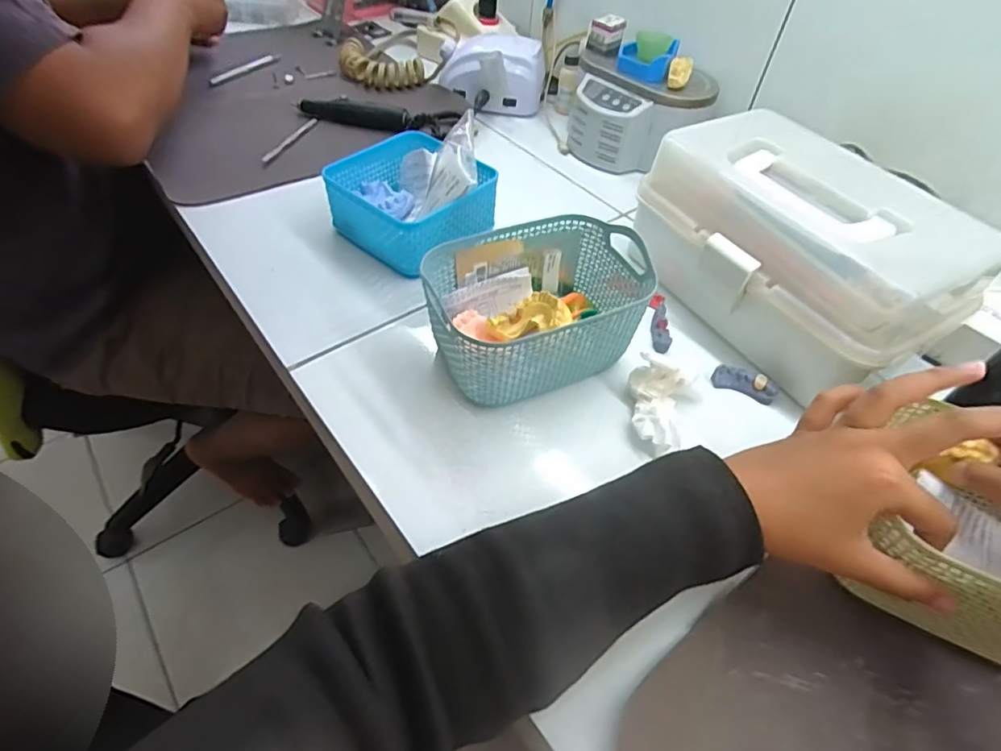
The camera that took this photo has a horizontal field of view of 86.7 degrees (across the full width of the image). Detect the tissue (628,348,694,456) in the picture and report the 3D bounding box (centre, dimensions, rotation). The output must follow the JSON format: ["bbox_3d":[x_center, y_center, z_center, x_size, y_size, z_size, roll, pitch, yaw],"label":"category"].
[{"bbox_3d":[0.118,0.025,0.406,0.045,0.033,0.068,17,50,10],"label":"tissue"}]

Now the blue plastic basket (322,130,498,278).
[{"bbox_3d":[-0.086,-0.175,0.537,0.140,0.063,0.134,36,56,24],"label":"blue plastic basket"}]

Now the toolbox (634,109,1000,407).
[{"bbox_3d":[0.241,-0.106,0.454,0.139,0.134,0.247,-19,53,-20],"label":"toolbox"}]

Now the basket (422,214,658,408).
[{"bbox_3d":[0.025,-0.055,0.435,0.164,0.079,0.126,-19,53,-19],"label":"basket"}]

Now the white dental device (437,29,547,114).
[{"bbox_3d":[-0.010,-0.428,0.744,0.145,0.069,0.121,1,49,-4],"label":"white dental device"}]

